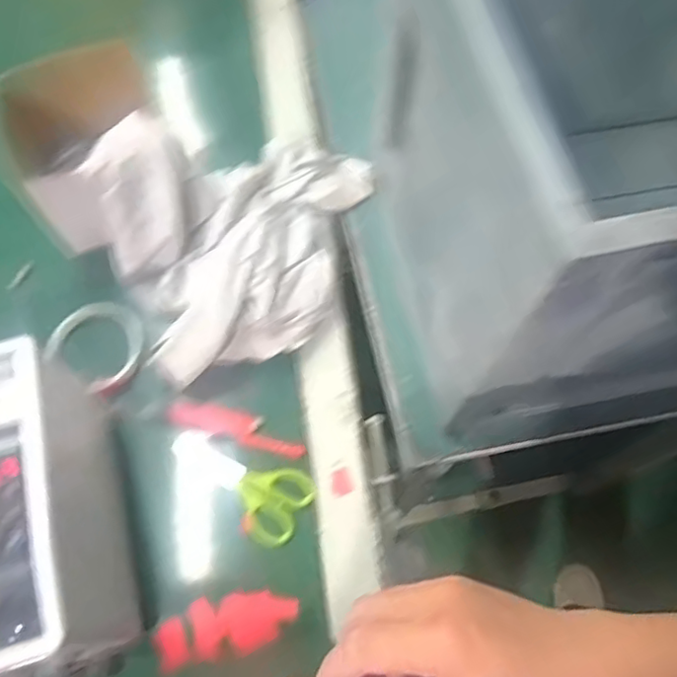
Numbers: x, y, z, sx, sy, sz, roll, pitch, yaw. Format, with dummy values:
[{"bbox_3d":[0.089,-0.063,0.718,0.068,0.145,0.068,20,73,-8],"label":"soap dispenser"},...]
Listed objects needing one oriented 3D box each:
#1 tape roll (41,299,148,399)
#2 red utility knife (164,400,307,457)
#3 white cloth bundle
[{"bbox_3d":[-0.221,0.003,0.570,0.091,0.030,0.081,34,71,13],"label":"tape roll"},{"bbox_3d":[-0.089,0.079,0.546,0.120,0.013,0.026,21,68,-6],"label":"red utility knife"},{"bbox_3d":[-0.074,-0.106,0.561,0.276,0.113,0.212,-31,71,-12],"label":"white cloth bundle"}]

